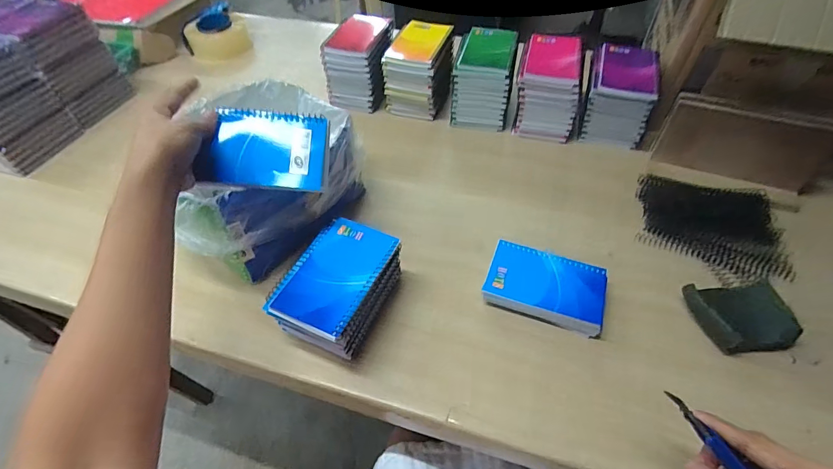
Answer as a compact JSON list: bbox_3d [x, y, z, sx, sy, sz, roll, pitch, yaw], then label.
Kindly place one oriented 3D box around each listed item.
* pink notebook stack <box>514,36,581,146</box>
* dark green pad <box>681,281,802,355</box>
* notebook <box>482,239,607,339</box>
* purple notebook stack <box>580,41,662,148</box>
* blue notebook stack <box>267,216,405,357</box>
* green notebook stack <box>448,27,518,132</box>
[{"bbox_3d":[0.218,-0.241,0.668,0.097,0.124,0.132,10,51,12],"label":"pink notebook stack"},{"bbox_3d":[0.350,0.088,0.432,0.089,0.029,0.072,-5,50,-1],"label":"dark green pad"},{"bbox_3d":[0.150,0.061,0.468,0.129,0.028,0.087,15,52,16],"label":"notebook"},{"bbox_3d":[0.317,-0.210,0.636,0.096,0.123,0.126,14,52,15],"label":"purple notebook stack"},{"bbox_3d":[-0.084,0.062,0.444,0.092,0.082,0.137,19,54,19],"label":"blue notebook stack"},{"bbox_3d":[0.120,-0.268,0.699,0.099,0.121,0.136,11,51,13],"label":"green notebook stack"}]

